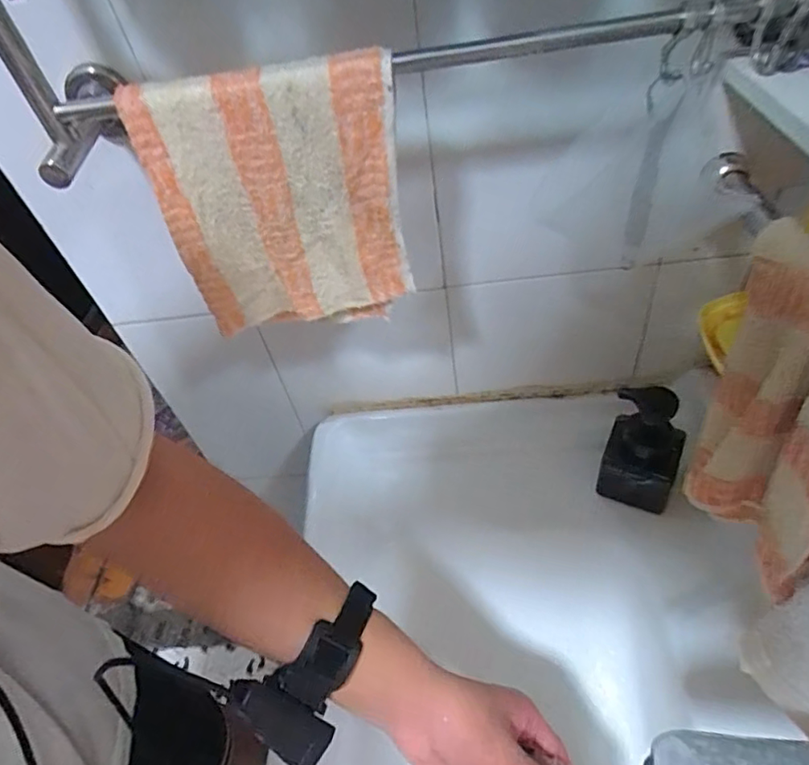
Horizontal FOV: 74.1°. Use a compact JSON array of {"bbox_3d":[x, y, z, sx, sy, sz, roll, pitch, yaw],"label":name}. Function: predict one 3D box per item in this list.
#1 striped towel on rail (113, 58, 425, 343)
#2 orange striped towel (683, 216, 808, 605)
[{"bbox_3d":[-0.088,-0.122,0.390,0.171,0.186,0.022,-4,46,3],"label":"striped towel on rail"},{"bbox_3d":[0.225,0.021,0.328,0.047,0.180,0.164,3,46,10],"label":"orange striped towel"}]

